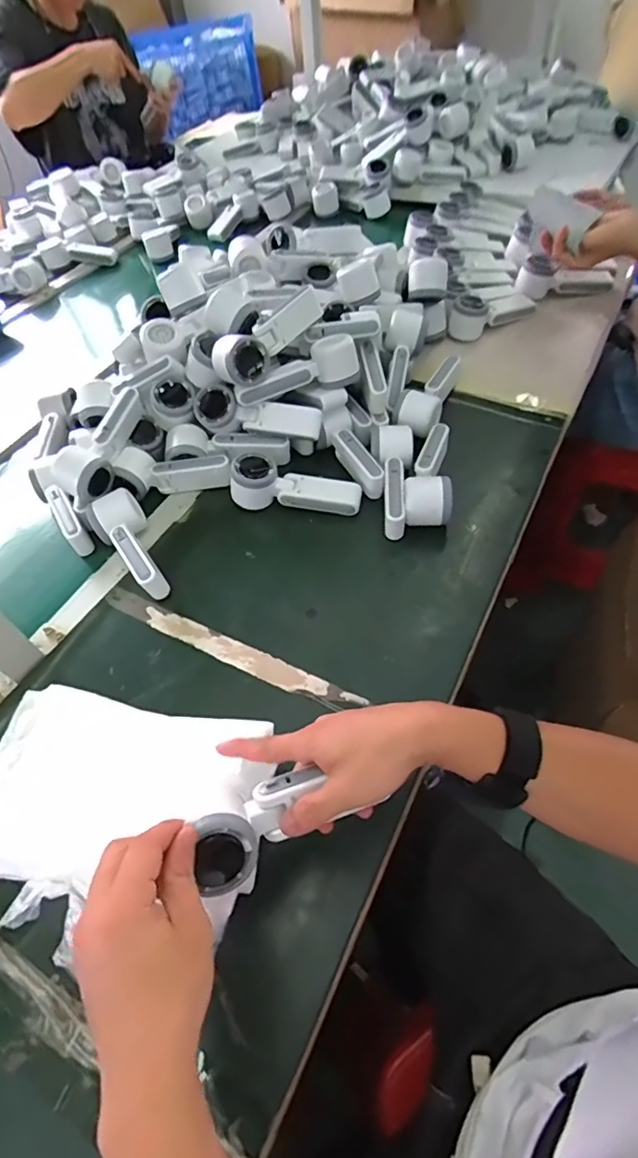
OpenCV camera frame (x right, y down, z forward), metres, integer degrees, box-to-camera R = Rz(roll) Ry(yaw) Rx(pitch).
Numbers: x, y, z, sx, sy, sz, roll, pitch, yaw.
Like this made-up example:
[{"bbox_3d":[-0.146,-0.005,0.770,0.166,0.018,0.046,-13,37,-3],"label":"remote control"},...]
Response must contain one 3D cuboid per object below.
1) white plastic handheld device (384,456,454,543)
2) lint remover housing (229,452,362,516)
[{"bbox_3d":[0.119,-0.103,0.659,0.077,0.060,0.093,-2,54,3],"label":"white plastic handheld device"},{"bbox_3d":[-0.030,-0.118,0.681,0.164,0.057,0.047,6,55,9],"label":"lint remover housing"}]

